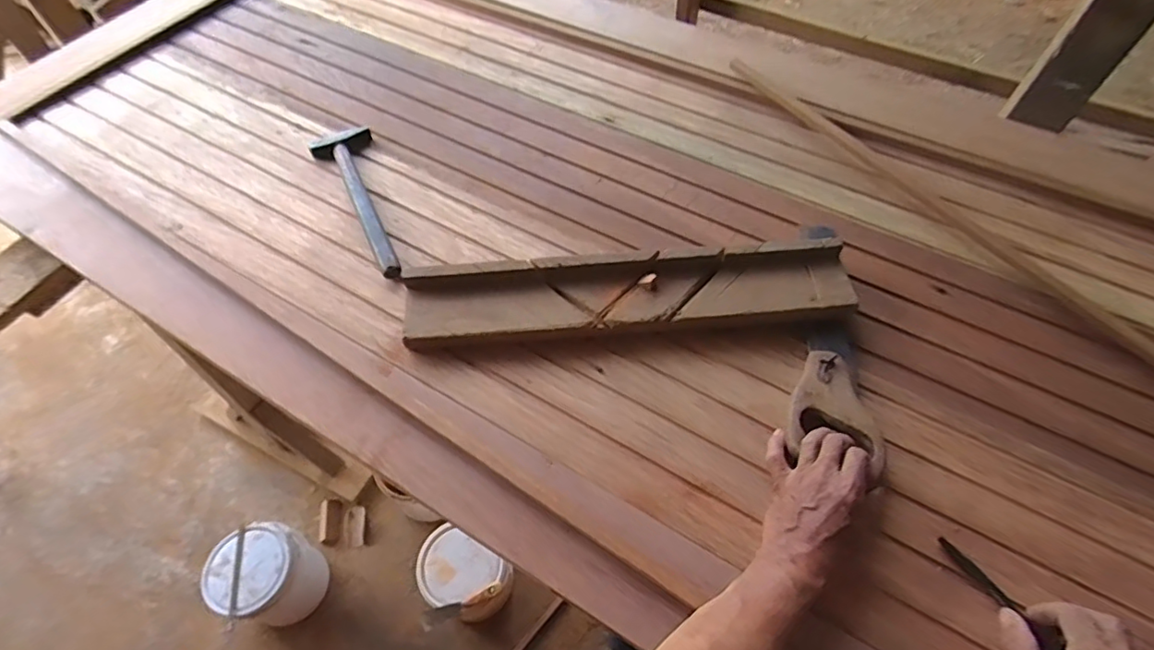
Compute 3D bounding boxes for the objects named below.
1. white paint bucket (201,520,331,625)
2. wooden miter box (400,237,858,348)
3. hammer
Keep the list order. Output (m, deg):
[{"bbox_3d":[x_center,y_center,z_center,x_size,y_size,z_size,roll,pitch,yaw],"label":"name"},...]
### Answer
[{"bbox_3d":[-0.669,0.541,1.257,0.192,0.211,0.181,0,58,0],"label":"white paint bucket"},{"bbox_3d":[0.061,-0.037,0.684,0.524,0.045,0.100,-3,58,-2],"label":"wooden miter box"},{"bbox_3d":[-0.287,-0.174,0.791,0.084,0.020,0.297,-25,61,-15],"label":"hammer"}]

